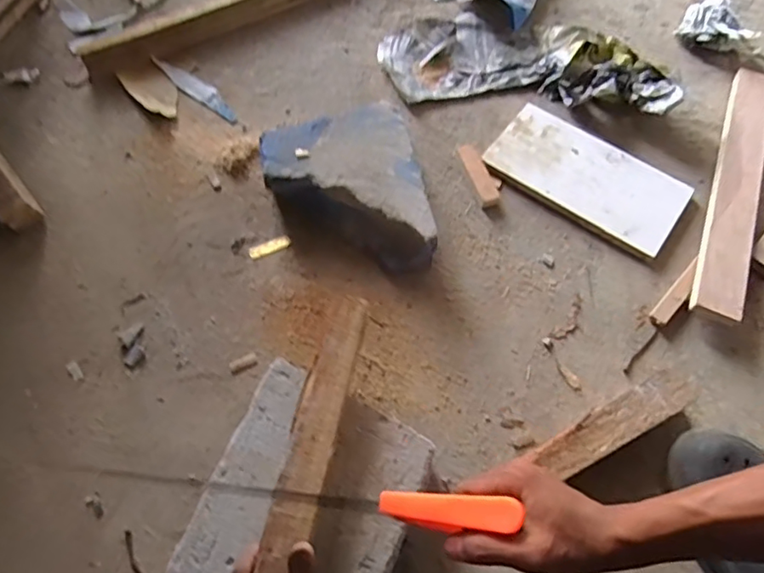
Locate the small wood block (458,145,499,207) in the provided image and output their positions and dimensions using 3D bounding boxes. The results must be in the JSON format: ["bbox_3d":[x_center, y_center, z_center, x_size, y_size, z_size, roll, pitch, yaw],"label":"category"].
[{"bbox_3d":[0.137,-0.160,0.803,0.026,0.020,0.102,-19,66,-8],"label":"small wood block"}]

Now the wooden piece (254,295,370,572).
[{"bbox_3d":[-0.083,0.223,0.493,0.044,0.025,0.479,11,63,5],"label":"wooden piece"}]

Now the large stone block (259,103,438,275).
[{"bbox_3d":[-0.047,-0.121,0.754,0.194,0.076,0.228,-11,65,-5],"label":"large stone block"}]

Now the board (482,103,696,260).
[{"bbox_3d":[0.293,-0.158,0.804,0.268,0.017,0.143,34,69,15],"label":"board"}]

